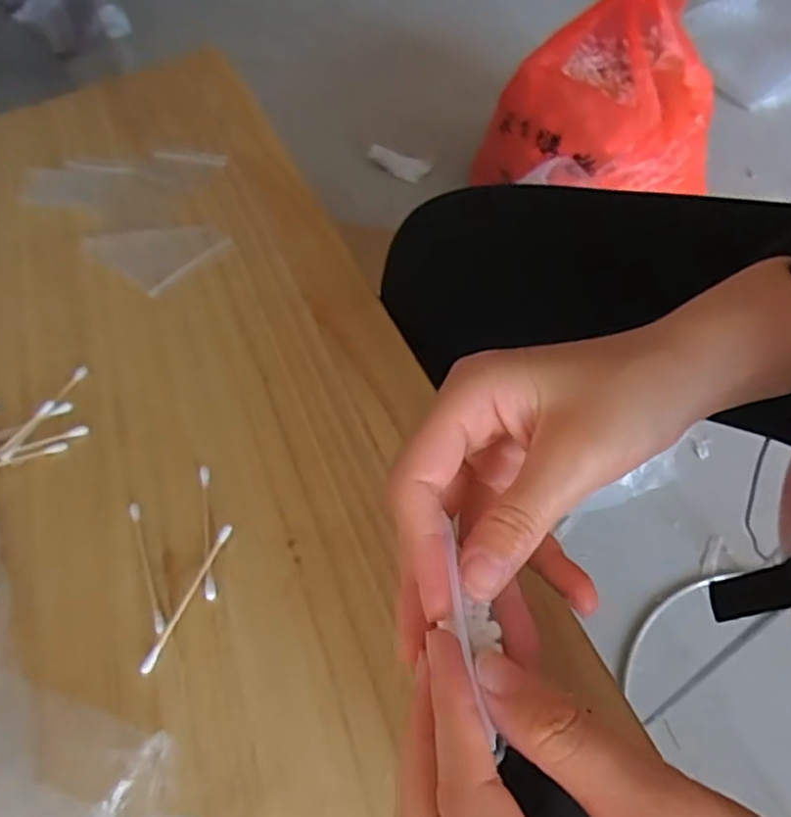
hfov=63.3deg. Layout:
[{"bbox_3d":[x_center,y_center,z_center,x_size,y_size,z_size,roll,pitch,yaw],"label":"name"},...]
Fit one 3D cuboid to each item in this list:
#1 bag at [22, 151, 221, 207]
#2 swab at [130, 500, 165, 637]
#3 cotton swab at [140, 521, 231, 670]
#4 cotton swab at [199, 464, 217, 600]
[{"bbox_3d":[-0.212,-0.183,0.503,0.148,0.013,0.060,-13,53,-4],"label":"bag"},{"bbox_3d":[-0.118,0.073,0.302,0.005,0.004,0.071,-22,54,-11],"label":"swab"},{"bbox_3d":[-0.093,0.084,0.289,0.005,0.006,0.070,18,57,18],"label":"cotton swab"},{"bbox_3d":[-0.091,0.057,0.309,0.005,0.004,0.073,-13,53,-4],"label":"cotton swab"}]

